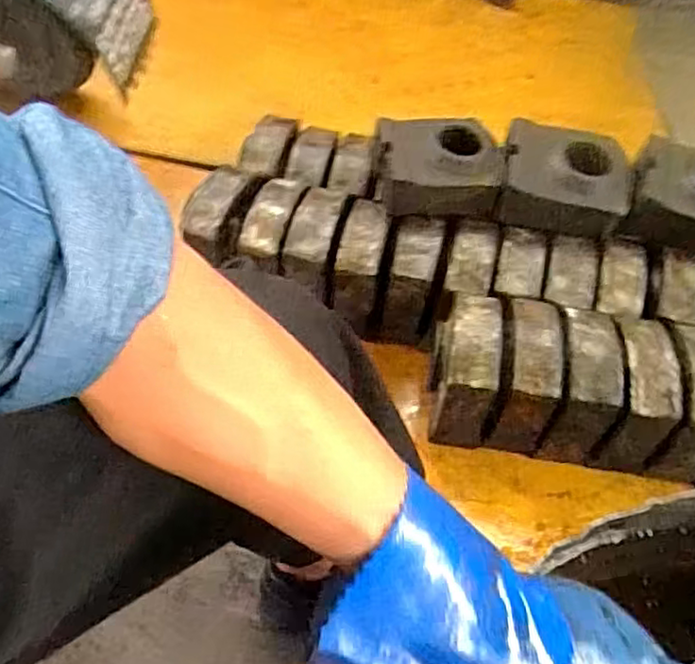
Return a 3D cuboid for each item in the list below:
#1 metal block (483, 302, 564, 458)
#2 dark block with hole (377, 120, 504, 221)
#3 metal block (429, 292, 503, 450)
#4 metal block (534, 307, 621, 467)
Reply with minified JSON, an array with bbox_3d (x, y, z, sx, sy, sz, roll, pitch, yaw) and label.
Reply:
[{"bbox_3d":[0.241,0.066,0.907,0.071,0.164,0.171,8,52,3],"label":"metal block"},{"bbox_3d":[0.139,-0.259,1.011,0.184,0.079,0.147,3,52,-2],"label":"dark block with hole"},{"bbox_3d":[0.158,0.060,0.910,0.082,0.181,0.175,7,52,2],"label":"metal block"},{"bbox_3d":[0.313,0.077,0.896,0.072,0.161,0.172,9,52,4],"label":"metal block"}]

